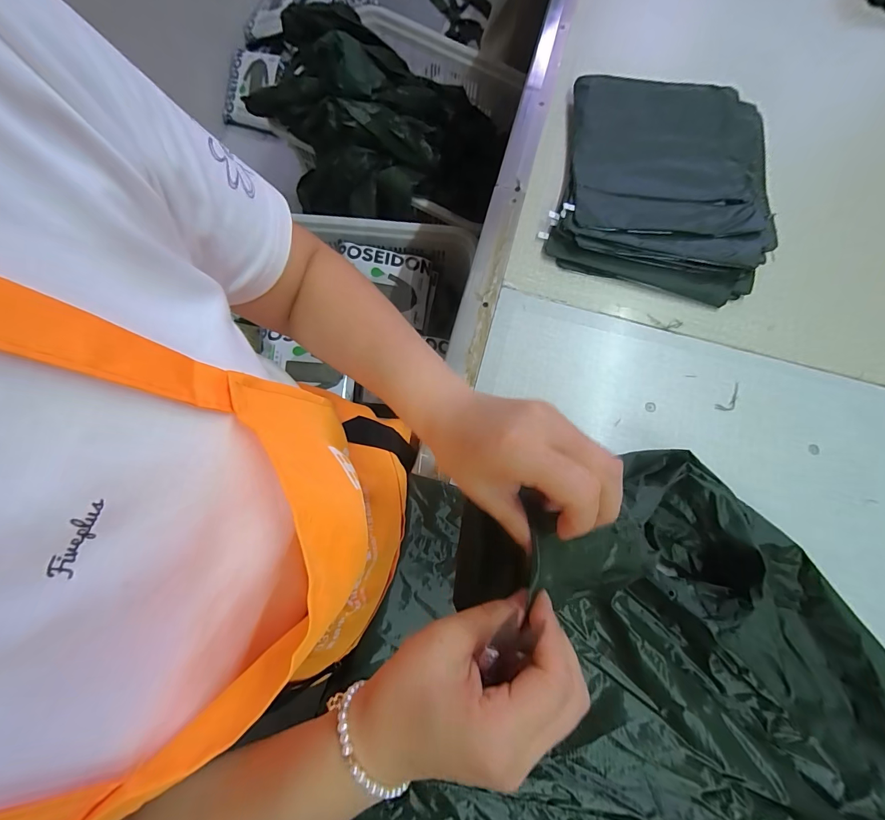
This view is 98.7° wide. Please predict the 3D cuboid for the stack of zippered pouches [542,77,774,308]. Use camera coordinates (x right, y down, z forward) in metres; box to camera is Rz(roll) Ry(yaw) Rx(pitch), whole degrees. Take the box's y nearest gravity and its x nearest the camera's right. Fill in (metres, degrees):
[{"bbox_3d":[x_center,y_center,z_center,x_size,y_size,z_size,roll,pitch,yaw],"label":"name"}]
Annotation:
[{"bbox_3d":[0.342,-0.367,0.586,0.315,0.033,0.394,15,76,2],"label":"stack of zippered pouches"}]

